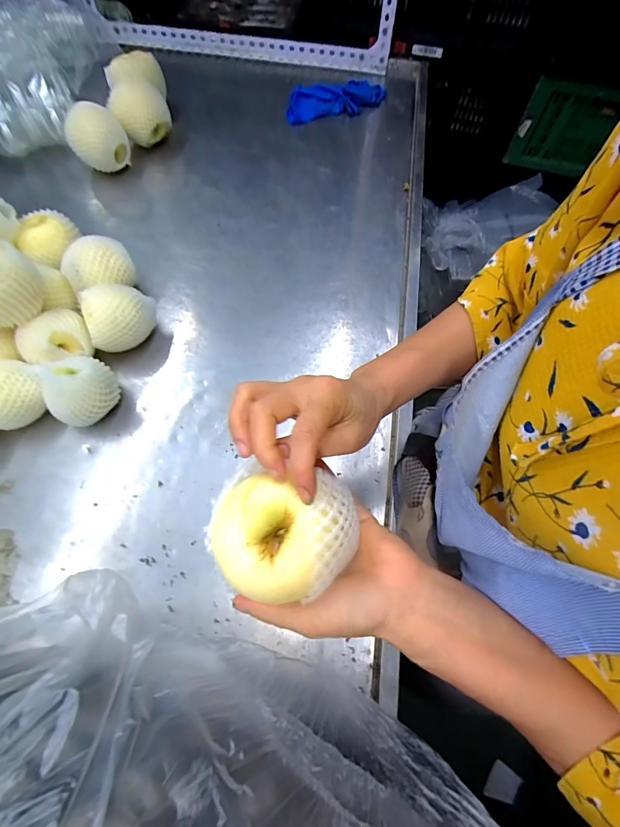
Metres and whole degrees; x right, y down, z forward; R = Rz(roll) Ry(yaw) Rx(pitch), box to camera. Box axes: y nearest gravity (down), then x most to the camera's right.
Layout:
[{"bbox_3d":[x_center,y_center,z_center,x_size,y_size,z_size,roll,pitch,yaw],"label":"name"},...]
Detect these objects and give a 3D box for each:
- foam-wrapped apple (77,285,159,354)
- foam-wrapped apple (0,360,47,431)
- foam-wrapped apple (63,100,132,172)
[{"bbox_3d":[-0.272,-0.137,0.549,0.093,0.087,0.084,-15,66,-7],"label":"foam-wrapped apple"},{"bbox_3d":[-0.384,-0.024,0.492,0.083,0.077,0.078,-28,68,-12],"label":"foam-wrapped apple"},{"bbox_3d":[-0.414,-0.528,0.740,0.105,0.108,0.083,-12,64,-5],"label":"foam-wrapped apple"}]

